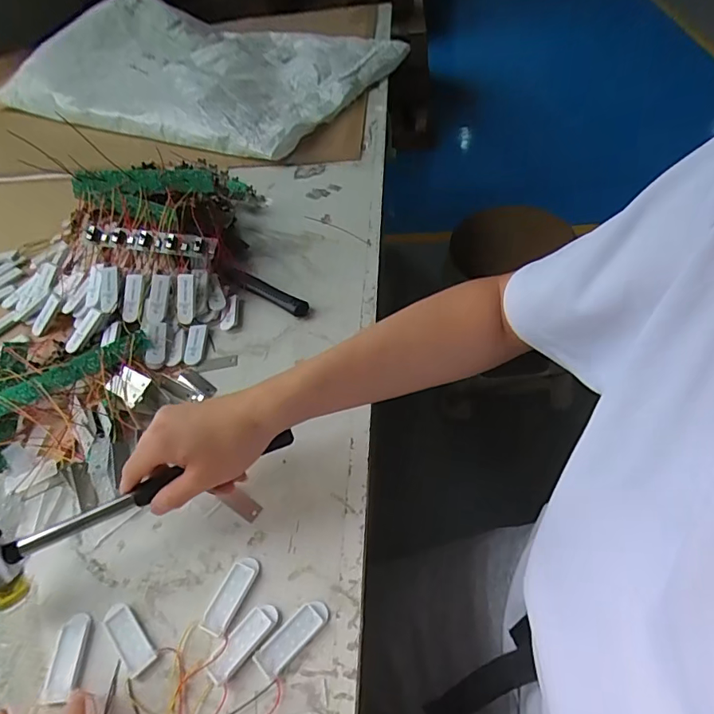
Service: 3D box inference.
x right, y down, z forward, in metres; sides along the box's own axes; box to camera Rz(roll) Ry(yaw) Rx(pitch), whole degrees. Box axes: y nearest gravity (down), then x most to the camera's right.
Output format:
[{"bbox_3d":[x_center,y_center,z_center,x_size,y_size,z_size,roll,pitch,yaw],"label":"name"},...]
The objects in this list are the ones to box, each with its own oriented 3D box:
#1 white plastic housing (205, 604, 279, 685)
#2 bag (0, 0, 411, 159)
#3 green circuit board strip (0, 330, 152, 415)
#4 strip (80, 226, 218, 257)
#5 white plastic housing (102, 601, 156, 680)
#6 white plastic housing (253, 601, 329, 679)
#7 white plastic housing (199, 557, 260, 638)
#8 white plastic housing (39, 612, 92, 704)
[{"bbox_3d":[-0.081,0.204,0.352,0.021,0.006,0.058,28,55,27],"label":"white plastic housing"},{"bbox_3d":[-0.368,-0.685,1.136,0.822,0.102,0.582,23,53,23],"label":"bag"},{"bbox_3d":[-0.308,0.015,0.519,0.175,0.011,0.032,-28,73,-21],"label":"green circuit board strip"},{"bbox_3d":[-0.252,-0.142,0.593,0.166,0.021,0.026,6,51,14],"label":"strip"},{"bbox_3d":[-0.170,0.208,0.365,0.020,0.004,0.056,-36,55,-26],"label":"white plastic housing"},{"bbox_3d":[-0.045,0.200,0.352,0.057,0.004,0.021,-35,54,-25],"label":"white plastic housing"},{"bbox_3d":[-0.097,0.181,0.376,0.023,0.005,0.057,17,51,19],"label":"white plastic housing"},{"bbox_3d":[-0.213,0.219,0.361,0.025,0.004,0.056,-7,47,-2],"label":"white plastic housing"}]

